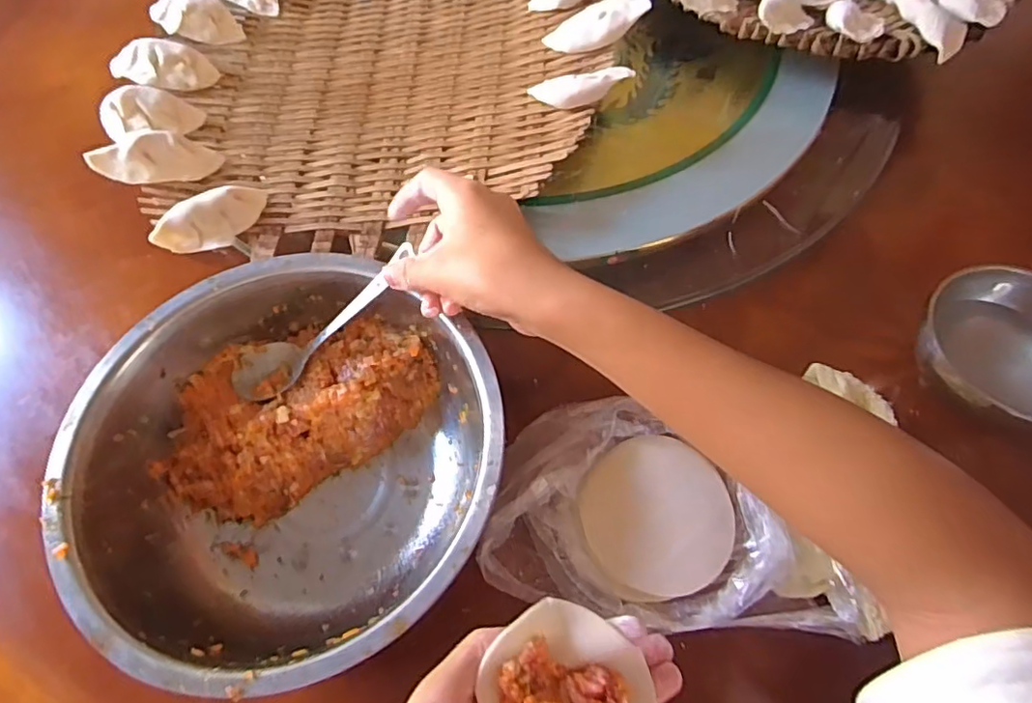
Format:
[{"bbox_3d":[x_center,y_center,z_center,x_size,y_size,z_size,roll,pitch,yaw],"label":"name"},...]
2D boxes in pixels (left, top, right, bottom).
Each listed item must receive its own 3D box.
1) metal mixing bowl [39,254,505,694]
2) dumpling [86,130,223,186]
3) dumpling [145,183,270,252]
[{"bbox_3d":[-0.124,0.064,0.348,0.225,0.085,0.227,-9,62,-4],"label":"metal mixing bowl"},{"bbox_3d":[-0.254,-0.138,0.412,0.081,0.020,0.034,-10,61,-25],"label":"dumpling"},{"bbox_3d":[-0.204,-0.090,0.394,0.076,0.020,0.033,-40,68,-18],"label":"dumpling"}]

